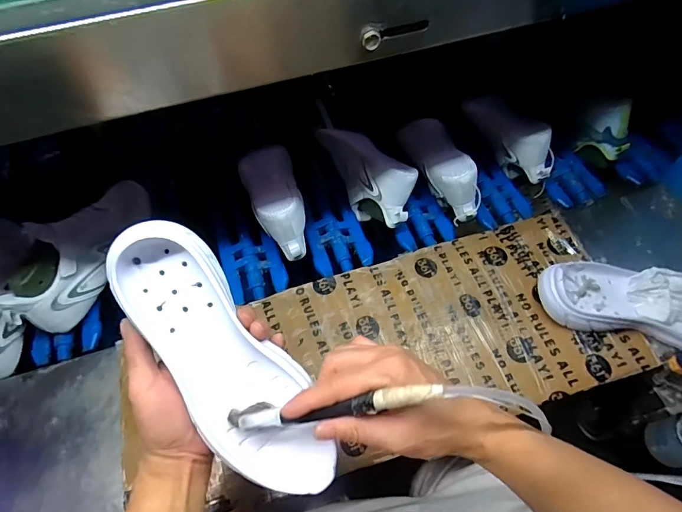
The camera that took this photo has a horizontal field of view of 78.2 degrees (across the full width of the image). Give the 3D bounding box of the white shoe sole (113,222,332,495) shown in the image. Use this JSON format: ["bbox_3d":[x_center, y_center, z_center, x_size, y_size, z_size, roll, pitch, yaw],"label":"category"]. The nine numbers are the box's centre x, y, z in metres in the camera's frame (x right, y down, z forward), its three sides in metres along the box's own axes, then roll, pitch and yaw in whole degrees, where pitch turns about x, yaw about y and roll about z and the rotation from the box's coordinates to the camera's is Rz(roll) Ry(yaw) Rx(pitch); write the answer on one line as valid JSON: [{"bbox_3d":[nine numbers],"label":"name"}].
[{"bbox_3d":[-0.099,0.087,0.354,0.084,0.031,0.254,-35,91,-17],"label":"white shoe sole"}]

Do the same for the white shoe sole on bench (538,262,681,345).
[{"bbox_3d":[0.407,0.063,0.541,0.287,0.046,0.099,6,59,6],"label":"white shoe sole on bench"}]

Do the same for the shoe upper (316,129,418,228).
[{"bbox_3d":[0.039,-0.137,0.691,0.078,0.097,0.219,-34,66,-16],"label":"shoe upper"}]

